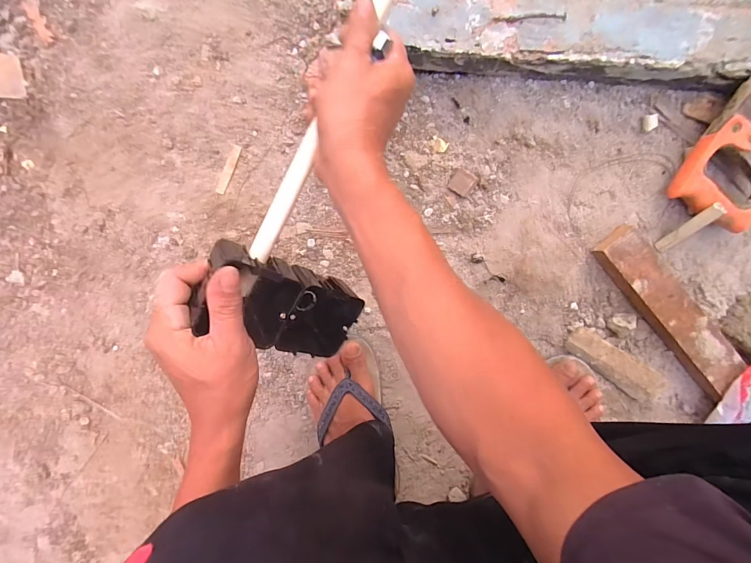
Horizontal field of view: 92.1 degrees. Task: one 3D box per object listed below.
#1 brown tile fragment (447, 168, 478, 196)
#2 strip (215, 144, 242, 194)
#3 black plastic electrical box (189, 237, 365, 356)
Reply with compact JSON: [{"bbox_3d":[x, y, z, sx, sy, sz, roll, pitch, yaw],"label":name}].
[{"bbox_3d":[0.123,-0.139,0.508,0.029,0.009,0.032,42,115,13],"label":"brown tile fragment"},{"bbox_3d":[-0.219,-0.167,0.541,0.014,0.004,0.075,24,96,0],"label":"strip"},{"bbox_3d":[-0.082,0.019,0.321,0.074,0.051,0.152,-53,138,5],"label":"black plastic electrical box"}]

